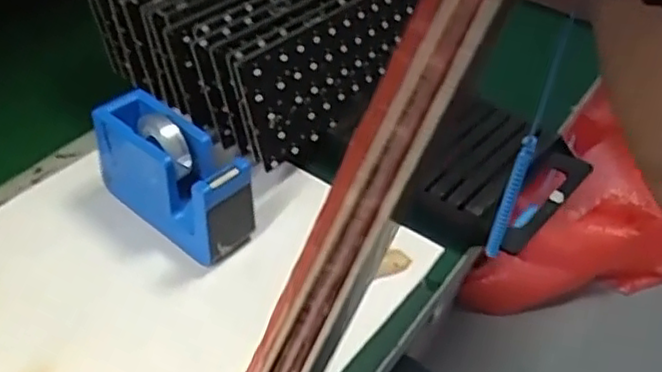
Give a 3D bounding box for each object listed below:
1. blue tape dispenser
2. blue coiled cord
[{"bbox_3d":[-0.118,-0.006,0.508,0.134,0.083,0.052,32,49,27],"label":"blue tape dispenser"},{"bbox_3d":[0.124,0.012,0.472,0.011,0.122,0.010,24,46,21],"label":"blue coiled cord"}]

